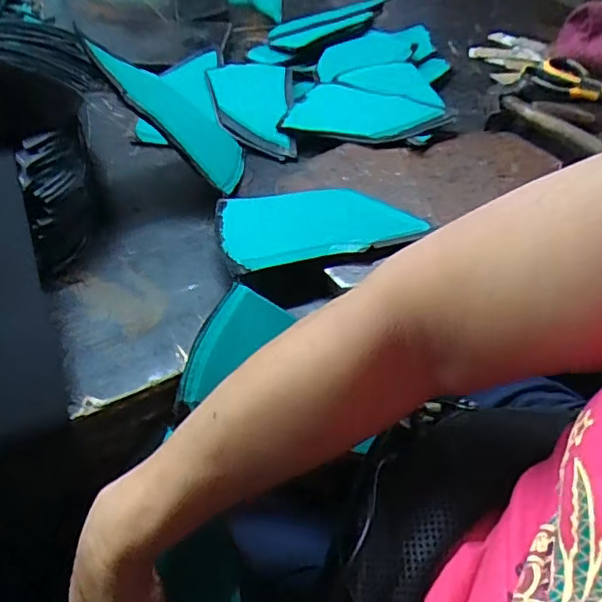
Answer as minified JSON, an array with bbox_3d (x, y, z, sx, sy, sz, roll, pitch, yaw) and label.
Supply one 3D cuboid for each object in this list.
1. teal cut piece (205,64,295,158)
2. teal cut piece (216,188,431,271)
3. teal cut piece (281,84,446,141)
[{"bbox_3d":[-0.057,-0.219,0.623,0.095,0.023,0.165,-1,47,-1],"label":"teal cut piece"},{"bbox_3d":[0.014,-0.066,0.455,0.159,0.010,0.087,-9,48,-8],"label":"teal cut piece"},{"bbox_3d":[0.062,-0.195,0.574,0.150,0.009,0.090,14,50,21],"label":"teal cut piece"}]

